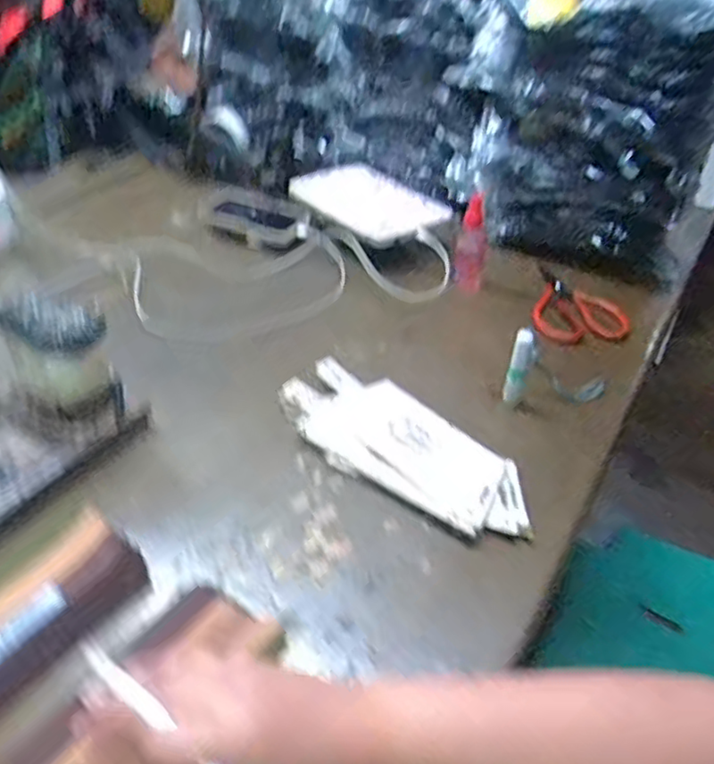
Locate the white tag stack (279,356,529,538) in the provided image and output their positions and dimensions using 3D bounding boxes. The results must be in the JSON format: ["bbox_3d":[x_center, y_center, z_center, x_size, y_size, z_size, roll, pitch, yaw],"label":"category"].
[{"bbox_3d":[0.040,0.060,0.622,0.111,0.022,0.257,-29,47,-33],"label":"white tag stack"}]

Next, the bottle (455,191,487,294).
[{"bbox_3d":[0.146,-0.175,0.852,0.034,0.116,0.034,7,39,8],"label":"bottle"}]

